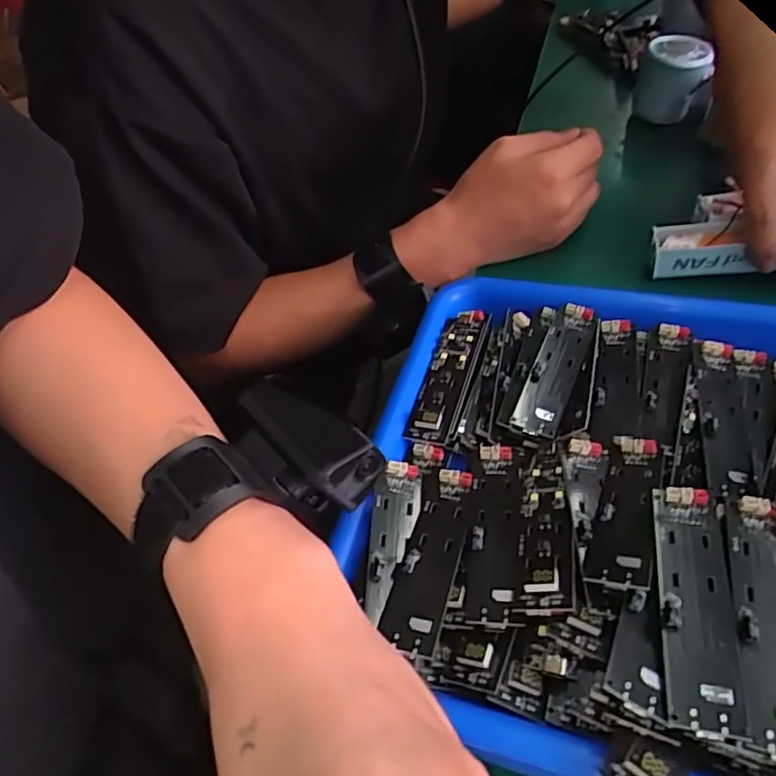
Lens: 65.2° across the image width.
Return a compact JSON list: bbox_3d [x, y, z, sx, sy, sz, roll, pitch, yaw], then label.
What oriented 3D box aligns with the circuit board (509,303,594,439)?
[{"bbox_3d":[0.093,-0.012,0.333,0.024,0.009,0.091,17,54,20],"label":"circuit board"}]

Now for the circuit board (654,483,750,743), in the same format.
[{"bbox_3d":[0.112,0.077,0.222,0.024,0.007,0.090,8,51,13],"label":"circuit board"}]

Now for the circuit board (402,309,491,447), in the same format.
[{"bbox_3d":[0.034,-0.010,0.338,0.025,0.006,0.097,12,52,16],"label":"circuit board"}]

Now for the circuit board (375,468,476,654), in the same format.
[{"bbox_3d":[0.019,0.073,0.269,0.026,0.011,0.089,9,51,13],"label":"circuit board"}]

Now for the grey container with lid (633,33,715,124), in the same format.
[{"bbox_3d":[0.275,-0.298,0.586,0.058,0.056,0.063,12,52,16],"label":"grey container with lid"}]

